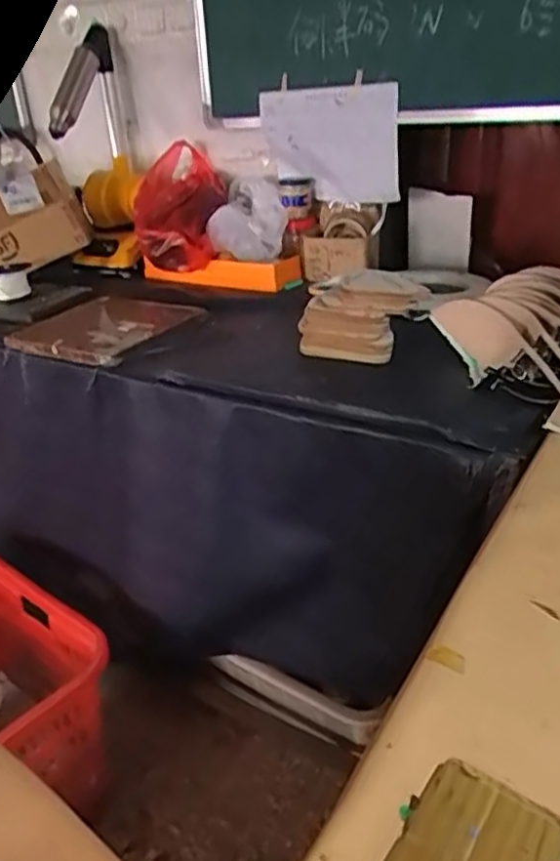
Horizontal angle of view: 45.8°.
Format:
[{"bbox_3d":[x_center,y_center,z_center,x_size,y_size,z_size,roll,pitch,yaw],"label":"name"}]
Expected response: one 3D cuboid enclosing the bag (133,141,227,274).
[{"bbox_3d":[-0.206,-0.465,1.369,0.163,0.091,0.303,1,58,4],"label":"bag"}]

